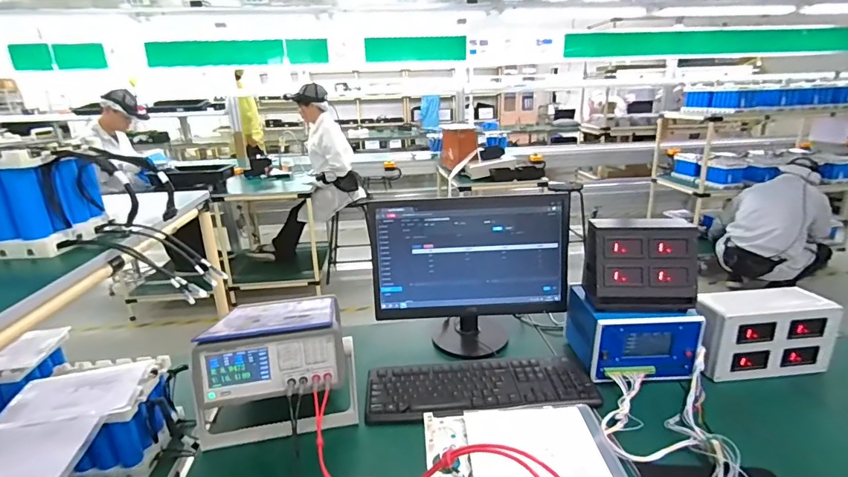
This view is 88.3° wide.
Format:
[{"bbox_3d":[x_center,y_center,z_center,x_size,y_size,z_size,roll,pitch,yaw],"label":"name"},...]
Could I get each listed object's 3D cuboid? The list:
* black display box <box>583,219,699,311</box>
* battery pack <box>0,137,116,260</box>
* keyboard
[{"bbox_3d":[0.436,0.049,0.881,0.201,0.163,0.096,1,19,7],"label":"black display box"},{"bbox_3d":[-0.695,-0.071,0.732,0.265,0.165,0.164,-4,19,-7],"label":"battery pack"},{"bbox_3d":[0.111,0.293,0.874,0.446,0.022,0.149,-3,19,-4],"label":"keyboard"}]

